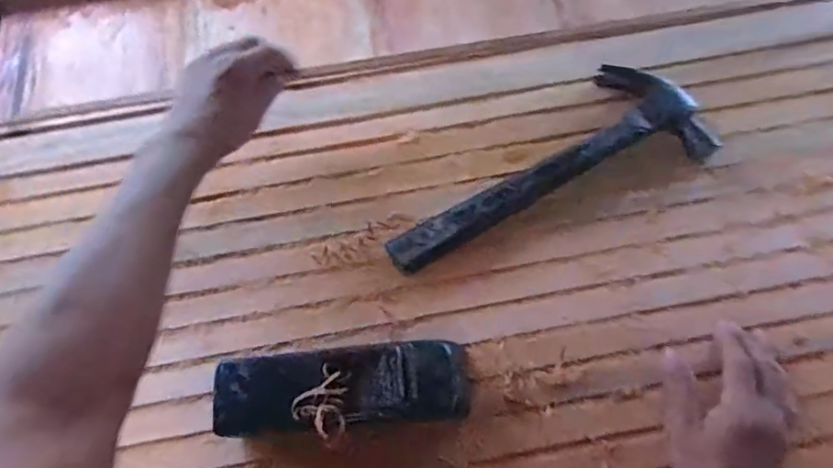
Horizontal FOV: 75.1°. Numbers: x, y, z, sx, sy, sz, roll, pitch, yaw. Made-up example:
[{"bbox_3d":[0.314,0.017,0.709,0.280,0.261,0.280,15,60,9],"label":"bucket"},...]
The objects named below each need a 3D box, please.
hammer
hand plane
[{"bbox_3d":[0.121,-0.064,0.521,0.331,0.026,0.120,-26,70,-9],"label":"hammer"},{"bbox_3d":[-0.072,0.128,0.448,0.182,0.043,0.062,-4,68,0],"label":"hand plane"}]

